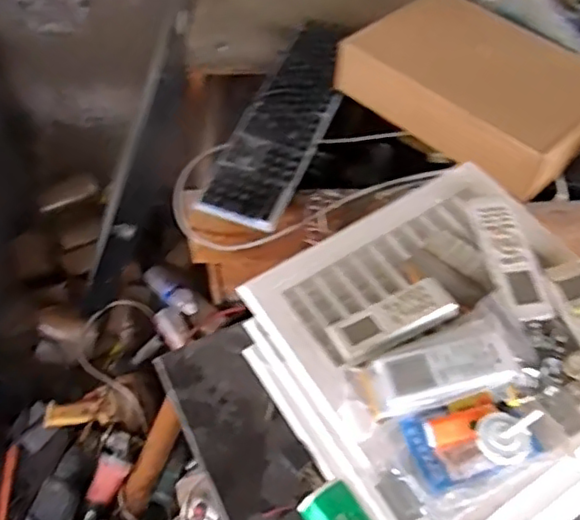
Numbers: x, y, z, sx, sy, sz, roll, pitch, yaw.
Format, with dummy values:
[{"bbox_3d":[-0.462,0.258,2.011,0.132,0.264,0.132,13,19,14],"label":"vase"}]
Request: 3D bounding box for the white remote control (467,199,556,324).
[{"bbox_3d":[0.233,-0.005,0.659,0.044,0.023,0.152,-11,54,-7],"label":"white remote control"}]

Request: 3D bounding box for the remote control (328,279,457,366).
[{"bbox_3d":[0.102,0.058,0.609,0.121,0.025,0.049,-20,55,-14],"label":"remote control"}]

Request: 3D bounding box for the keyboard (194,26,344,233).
[{"bbox_3d":[-0.010,-0.221,0.987,0.134,0.032,0.393,23,64,7],"label":"keyboard"}]

